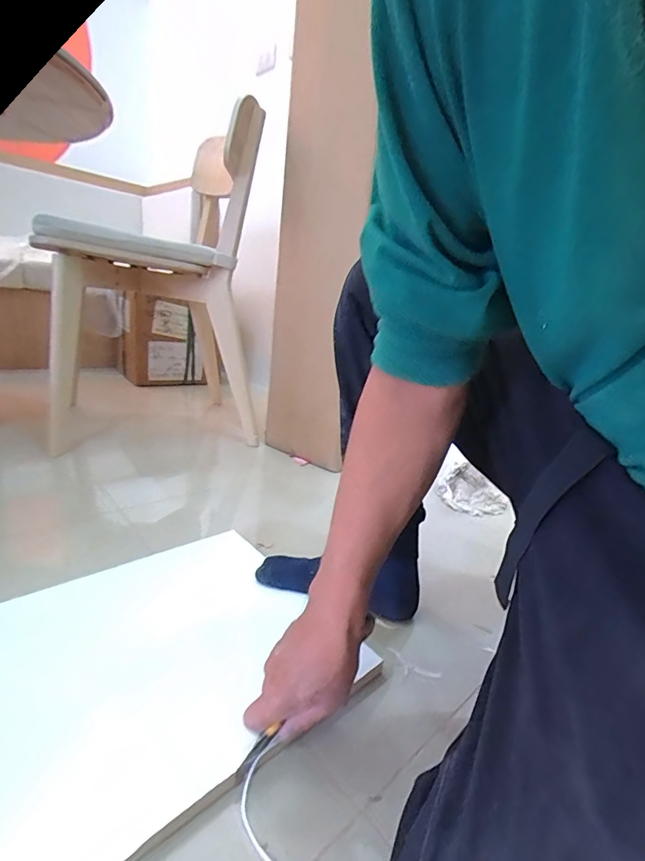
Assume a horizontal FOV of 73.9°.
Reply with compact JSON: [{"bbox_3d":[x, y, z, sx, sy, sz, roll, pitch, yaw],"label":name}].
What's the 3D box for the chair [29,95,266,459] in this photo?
[{"bbox_3d":[-0.441,-0.379,1.155,0.510,0.725,0.556,-2,19,-25],"label":"chair"}]

